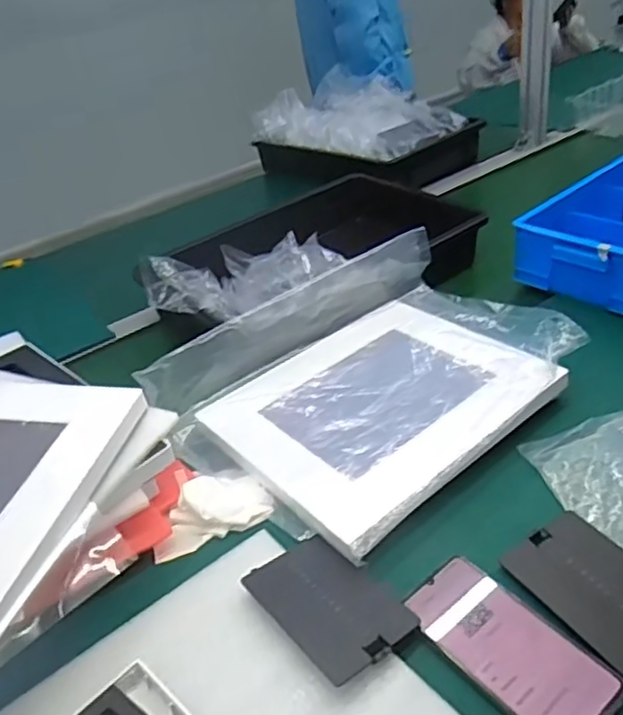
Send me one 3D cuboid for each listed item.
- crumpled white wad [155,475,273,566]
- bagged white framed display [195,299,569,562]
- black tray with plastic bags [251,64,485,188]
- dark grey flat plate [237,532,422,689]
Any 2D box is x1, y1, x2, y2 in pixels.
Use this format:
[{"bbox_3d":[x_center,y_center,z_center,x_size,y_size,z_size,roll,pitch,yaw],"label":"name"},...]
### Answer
[{"bbox_3d":[-0.094,0.140,0.595,0.110,0.024,0.066,-18,35,-13],"label":"crumpled white wad"},{"bbox_3d":[0.069,0.033,0.662,0.305,0.021,0.265,-31,46,-26],"label":"bagged white framed display"},{"bbox_3d":[0.096,-0.468,1.333,0.256,0.146,0.424,-33,40,-30],"label":"black tray with plastic bags"},{"bbox_3d":[0.013,0.184,0.492,0.081,0.012,0.116,-31,39,-28],"label":"dark grey flat plate"}]

